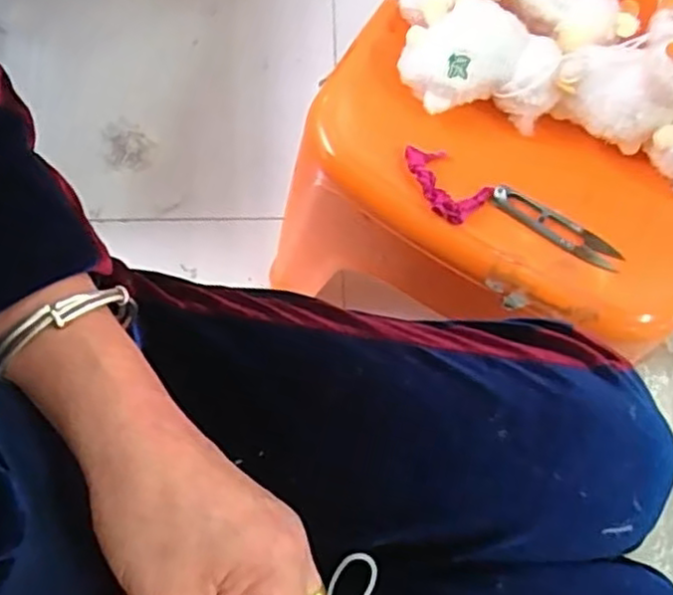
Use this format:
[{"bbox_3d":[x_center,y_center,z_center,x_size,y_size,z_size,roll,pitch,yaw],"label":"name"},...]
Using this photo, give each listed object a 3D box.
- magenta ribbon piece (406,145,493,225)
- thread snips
[{"bbox_3d":[0.077,-0.086,0.510,0.066,0.020,0.045,39,76,9],"label":"magenta ribbon piece"},{"bbox_3d":[0.160,-0.051,0.512,0.102,0.005,0.022,32,75,7],"label":"thread snips"}]

